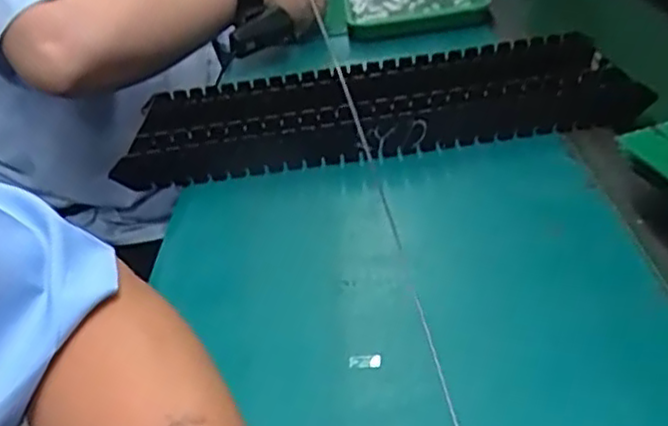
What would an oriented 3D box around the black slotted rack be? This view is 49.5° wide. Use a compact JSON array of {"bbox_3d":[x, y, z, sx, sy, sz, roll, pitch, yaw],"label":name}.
[{"bbox_3d":[0.033,-0.088,0.612,0.401,0.047,0.144,-12,29,-3],"label":"black slotted rack"}]

